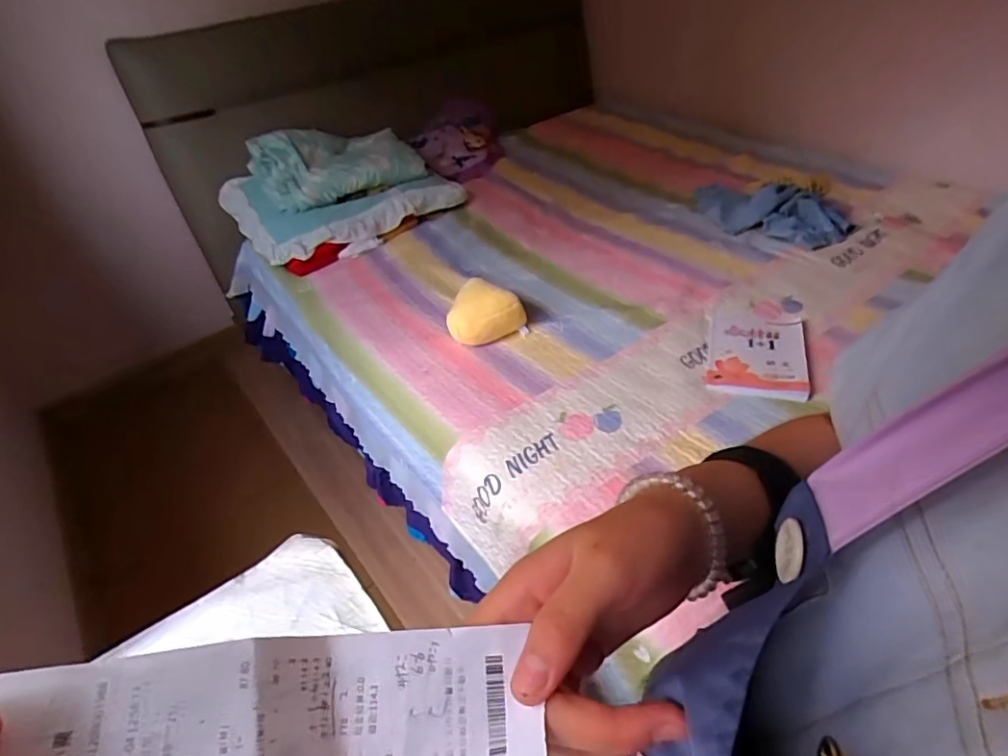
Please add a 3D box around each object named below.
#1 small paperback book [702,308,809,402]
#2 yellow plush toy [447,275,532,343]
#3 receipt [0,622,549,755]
[{"bbox_3d":[0.588,-0.069,1.299,0.215,0.026,0.321,11,41,18],"label":"small paperback book"},{"bbox_3d":[-0.049,-0.166,1.404,0.204,0.113,0.135,-16,40,-14],"label":"yellow plush toy"},{"bbox_3d":[-0.067,0.116,0.182,0.152,0.034,0.056,6,35,-21],"label":"receipt"}]

